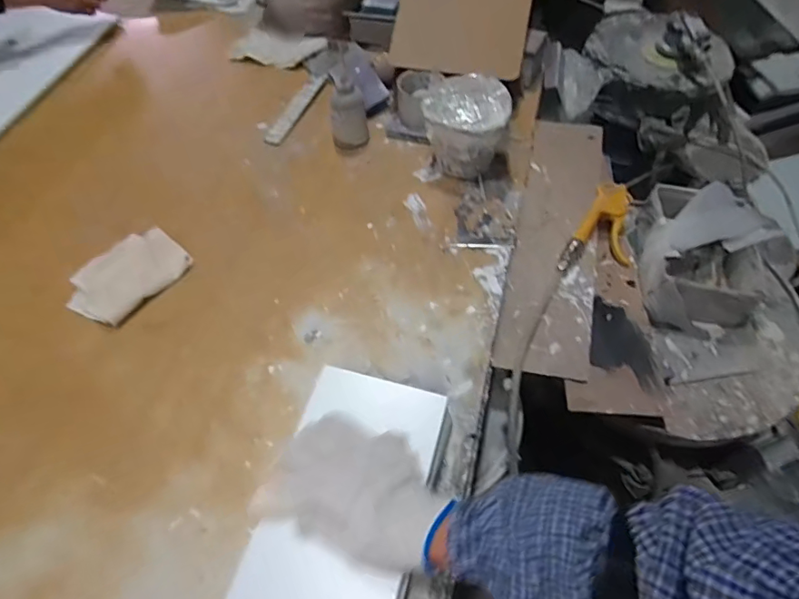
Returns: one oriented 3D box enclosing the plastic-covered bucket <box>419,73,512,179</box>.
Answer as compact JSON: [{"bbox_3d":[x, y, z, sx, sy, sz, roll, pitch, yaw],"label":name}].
[{"bbox_3d":[0.104,-0.278,0.805,0.124,0.109,0.145,16,57,8],"label":"plastic-covered bucket"}]

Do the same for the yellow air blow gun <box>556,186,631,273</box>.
[{"bbox_3d":[0.297,-0.091,0.722,0.085,0.042,0.172,28,60,15],"label":"yellow air blow gun"}]

